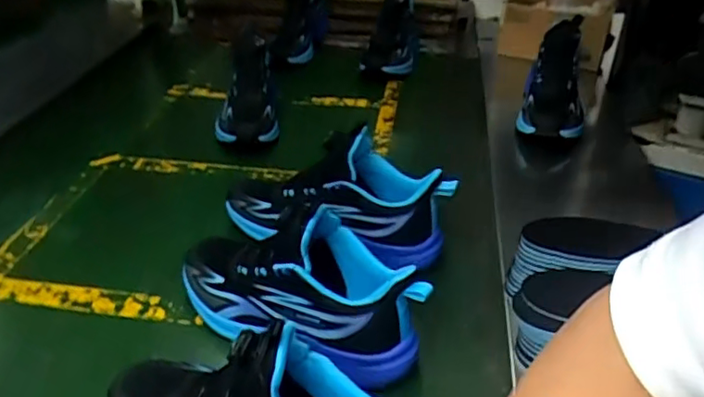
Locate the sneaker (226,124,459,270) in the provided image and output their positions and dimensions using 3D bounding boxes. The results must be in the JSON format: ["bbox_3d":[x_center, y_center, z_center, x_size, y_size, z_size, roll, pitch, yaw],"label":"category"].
[{"bbox_3d":[-0.017,-0.005,0.727,0.276,0.119,0.085,13,34,12],"label":"sneaker"}]

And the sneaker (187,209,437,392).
[{"bbox_3d":[-0.058,0.083,0.607,0.277,0.149,0.087,14,36,22],"label":"sneaker"}]

